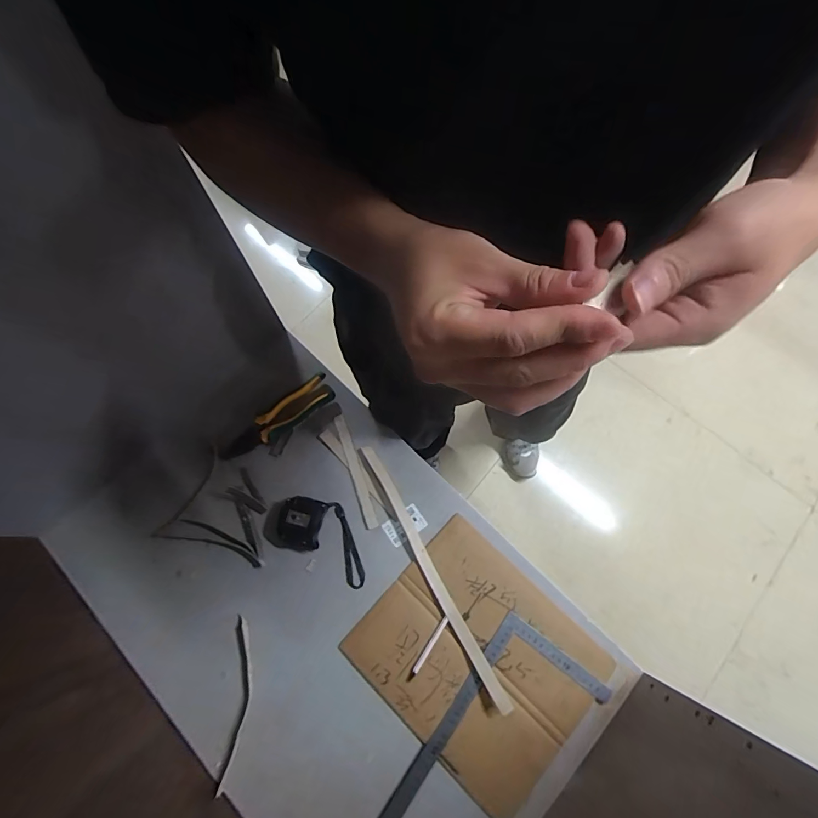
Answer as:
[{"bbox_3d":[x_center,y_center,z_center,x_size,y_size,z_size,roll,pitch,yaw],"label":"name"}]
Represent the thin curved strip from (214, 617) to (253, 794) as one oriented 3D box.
[{"bbox_3d":[-0.227,0.393,0.556,0.030,0.015,0.202,1,73,-1],"label":"thin curved strip"}]

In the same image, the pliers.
[{"bbox_3d":[-0.213,0.019,0.670,0.201,0.024,0.046,-37,77,-11],"label":"pliers"}]

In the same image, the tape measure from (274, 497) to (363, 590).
[{"bbox_3d":[-0.124,0.188,0.619,0.162,0.034,0.091,28,74,8],"label":"tape measure"}]

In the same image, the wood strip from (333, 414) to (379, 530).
[{"bbox_3d":[-0.087,0.096,0.657,0.018,0.007,0.188,-19,74,-7],"label":"wood strip"}]

